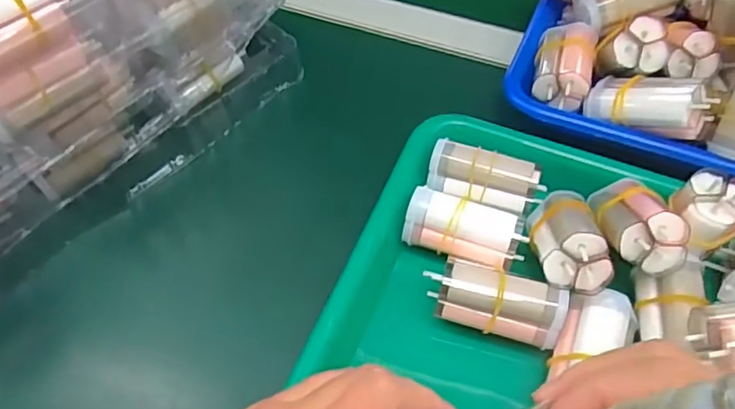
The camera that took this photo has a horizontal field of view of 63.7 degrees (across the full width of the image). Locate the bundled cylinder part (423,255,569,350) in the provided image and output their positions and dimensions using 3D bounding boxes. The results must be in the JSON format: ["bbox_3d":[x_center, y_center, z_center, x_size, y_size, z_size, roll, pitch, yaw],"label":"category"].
[{"bbox_3d":[0.069,0.050,0.318,0.069,0.032,0.036,16,57,11],"label":"bundled cylinder part"}]

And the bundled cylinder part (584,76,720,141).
[{"bbox_3d":[0.169,-0.062,0.359,0.069,0.030,0.030,20,54,41],"label":"bundled cylinder part"}]

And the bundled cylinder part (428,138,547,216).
[{"bbox_3d":[0.071,-0.017,0.357,0.066,0.022,0.026,14,56,9],"label":"bundled cylinder part"}]

